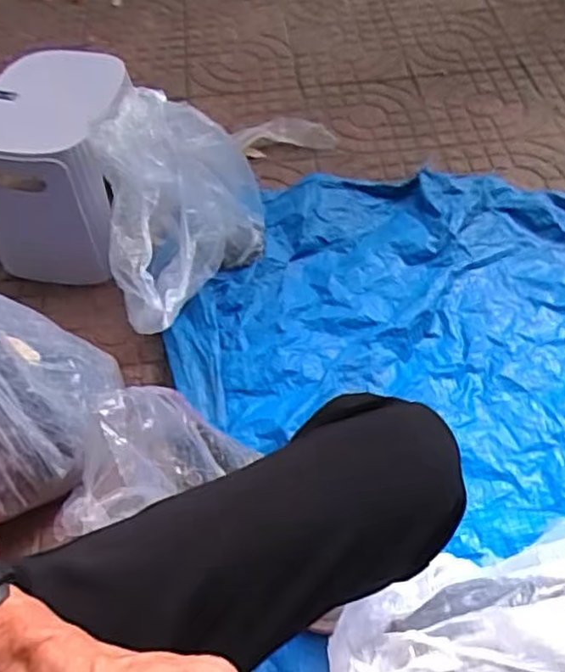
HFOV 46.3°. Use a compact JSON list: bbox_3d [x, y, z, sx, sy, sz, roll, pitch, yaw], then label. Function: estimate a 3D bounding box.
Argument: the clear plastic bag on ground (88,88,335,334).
[{"bbox_3d":[-0.121,-0.189,0.978,0.328,0.298,0.202,-39,62,-25],"label":"clear plastic bag on ground"}]

